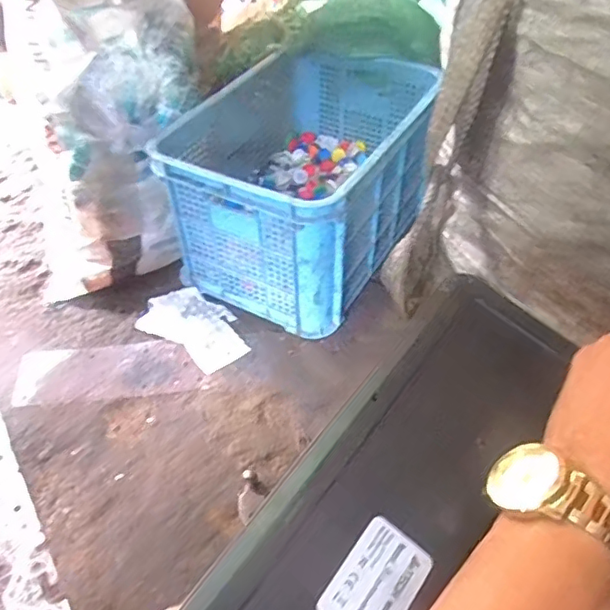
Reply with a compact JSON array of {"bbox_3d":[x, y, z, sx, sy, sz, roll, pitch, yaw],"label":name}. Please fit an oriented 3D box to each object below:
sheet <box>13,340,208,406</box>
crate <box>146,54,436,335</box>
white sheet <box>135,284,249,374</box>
[{"bbox_3d":[-0.334,0.114,0.984,0.299,0.010,0.105,-3,52,-12],"label":"sheet"},{"bbox_3d":[-0.007,-0.231,1.114,0.387,0.319,0.495,14,47,13],"label":"crate"},{"bbox_3d":[-0.193,0.036,1.026,0.195,0.024,0.125,27,51,23],"label":"white sheet"}]

